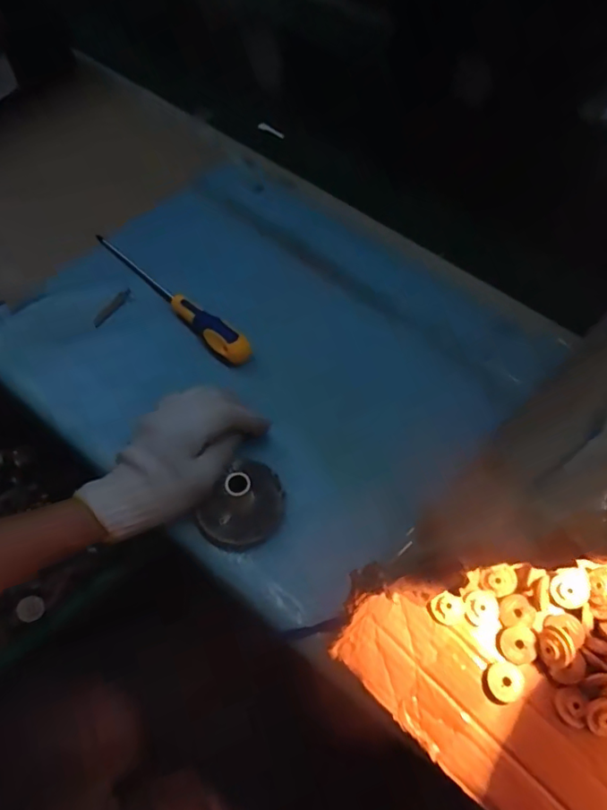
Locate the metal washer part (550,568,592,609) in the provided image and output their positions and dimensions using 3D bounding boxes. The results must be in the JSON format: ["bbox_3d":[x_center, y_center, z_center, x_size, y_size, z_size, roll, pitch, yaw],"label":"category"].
[{"bbox_3d":[0.215,0.147,0.436,0.031,0.007,0.029,-3,77,13],"label":"metal washer part"}]

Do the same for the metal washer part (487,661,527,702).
[{"bbox_3d":[0.155,0.210,0.413,0.029,0.005,0.026,-16,62,-12],"label":"metal washer part"}]

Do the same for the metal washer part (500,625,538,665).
[{"bbox_3d":[0.168,0.186,0.423,0.027,0.006,0.026,-16,62,-12],"label":"metal washer part"}]

